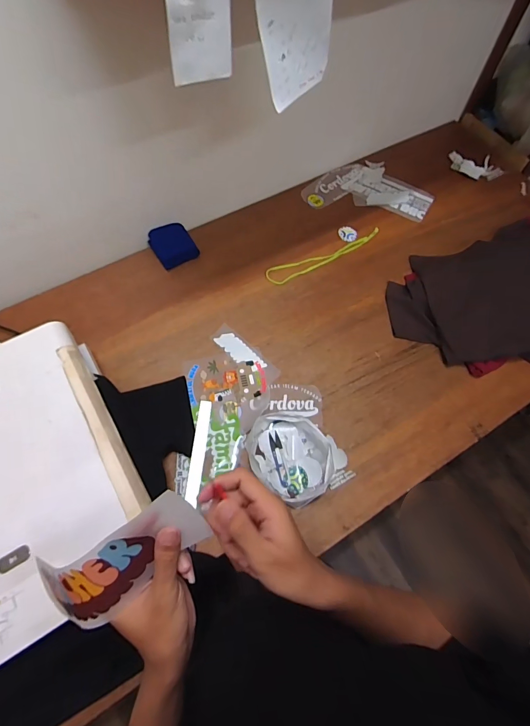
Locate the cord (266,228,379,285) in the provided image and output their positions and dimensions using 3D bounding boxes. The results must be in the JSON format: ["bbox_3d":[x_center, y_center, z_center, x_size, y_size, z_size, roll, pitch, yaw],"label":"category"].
[{"bbox_3d":[0.178,-0.308,1.032,0.373,0.009,0.058,-23,68,-12],"label":"cord"}]

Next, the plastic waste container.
[{"bbox_3d":[0.056,0.202,0.788,0.200,0.052,0.160,39,70,15],"label":"plastic waste container"}]

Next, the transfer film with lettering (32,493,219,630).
[{"bbox_3d":[-0.113,0.157,0.295,0.124,0.021,0.068,-34,115,-15],"label":"transfer film with lettering"}]

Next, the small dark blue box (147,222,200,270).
[{"bbox_3d":[-0.257,-0.332,1.014,0.111,0.039,0.120,-29,70,-14],"label":"small dark blue box"}]

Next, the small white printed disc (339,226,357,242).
[{"bbox_3d":[0.242,-0.378,1.064,0.056,0.011,0.051,-1,70,3],"label":"small white printed disc"}]

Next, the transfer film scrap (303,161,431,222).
[{"bbox_3d":[0.326,-0.561,1.147,0.386,0.017,0.213,10,66,3],"label":"transfer film scrap"}]

